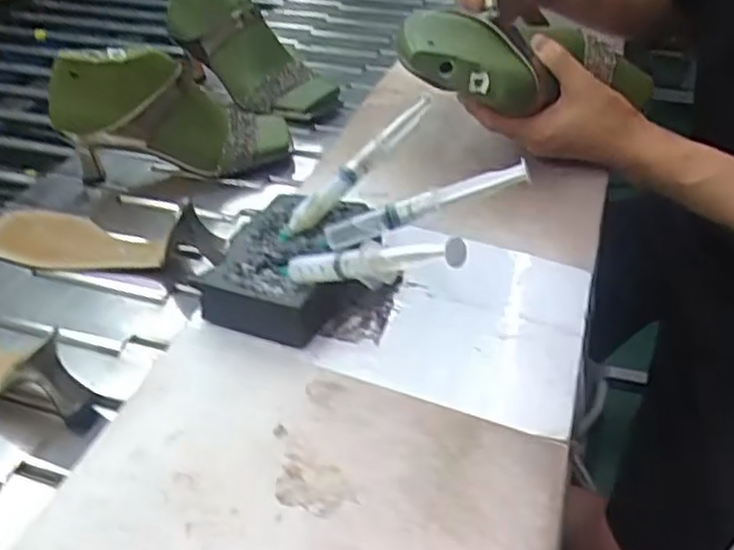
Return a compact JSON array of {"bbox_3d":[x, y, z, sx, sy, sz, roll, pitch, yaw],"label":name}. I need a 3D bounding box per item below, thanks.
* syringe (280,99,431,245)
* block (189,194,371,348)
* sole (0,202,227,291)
[{"bbox_3d":[-0.007,-0.077,0.547,0.148,0.022,0.020,-45,51,-13],"label":"syringe"},{"bbox_3d":[-0.049,-0.007,0.521,0.091,0.037,0.135,15,38,19],"label":"block"},{"bbox_3d":[-0.235,-0.037,0.647,0.222,0.054,0.068,13,38,18],"label":"sole"}]

